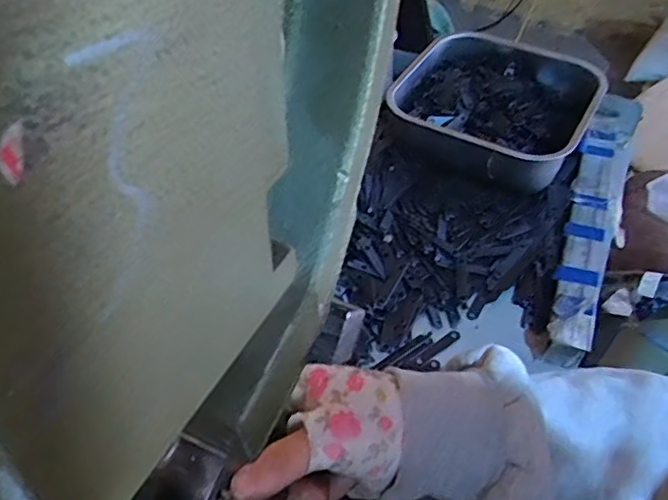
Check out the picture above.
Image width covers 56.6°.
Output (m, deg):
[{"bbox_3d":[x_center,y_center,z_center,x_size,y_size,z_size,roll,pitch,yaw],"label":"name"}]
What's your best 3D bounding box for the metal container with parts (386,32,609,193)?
[{"bbox_3d":[0.160,-0.148,0.620,0.185,0.052,0.197,24,47,22],"label":"metal container with parts"}]

